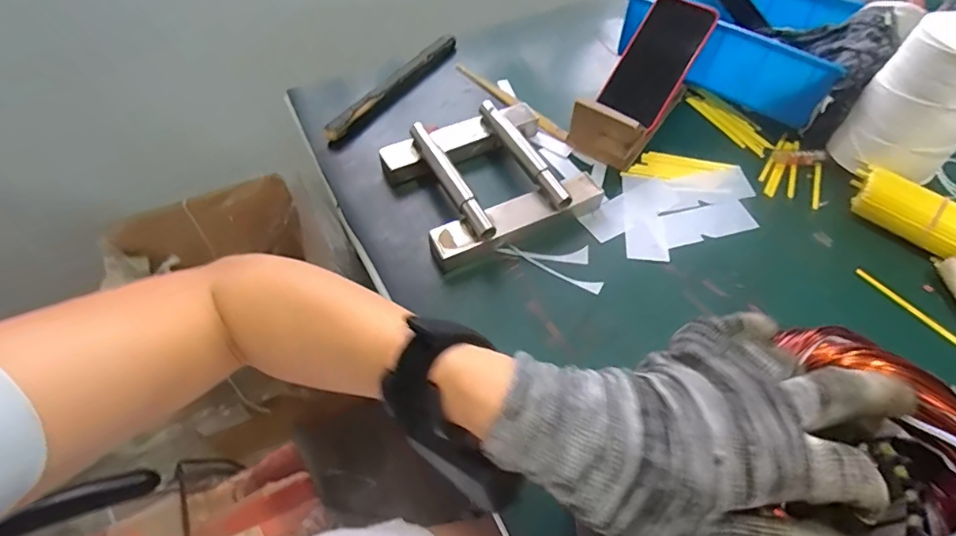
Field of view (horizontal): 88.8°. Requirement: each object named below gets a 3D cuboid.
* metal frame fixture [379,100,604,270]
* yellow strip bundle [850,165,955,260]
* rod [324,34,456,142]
[{"bbox_3d":[0.013,-0.108,0.548,0.195,0.044,0.171,-23,58,-16],"label":"metal frame fixture"},{"bbox_3d":[0.456,-0.055,0.514,0.122,0.048,0.049,39,63,24],"label":"yellow strip bundle"},{"bbox_3d":[-0.111,-0.249,0.661,0.017,0.026,0.263,29,59,18],"label":"rod"}]

